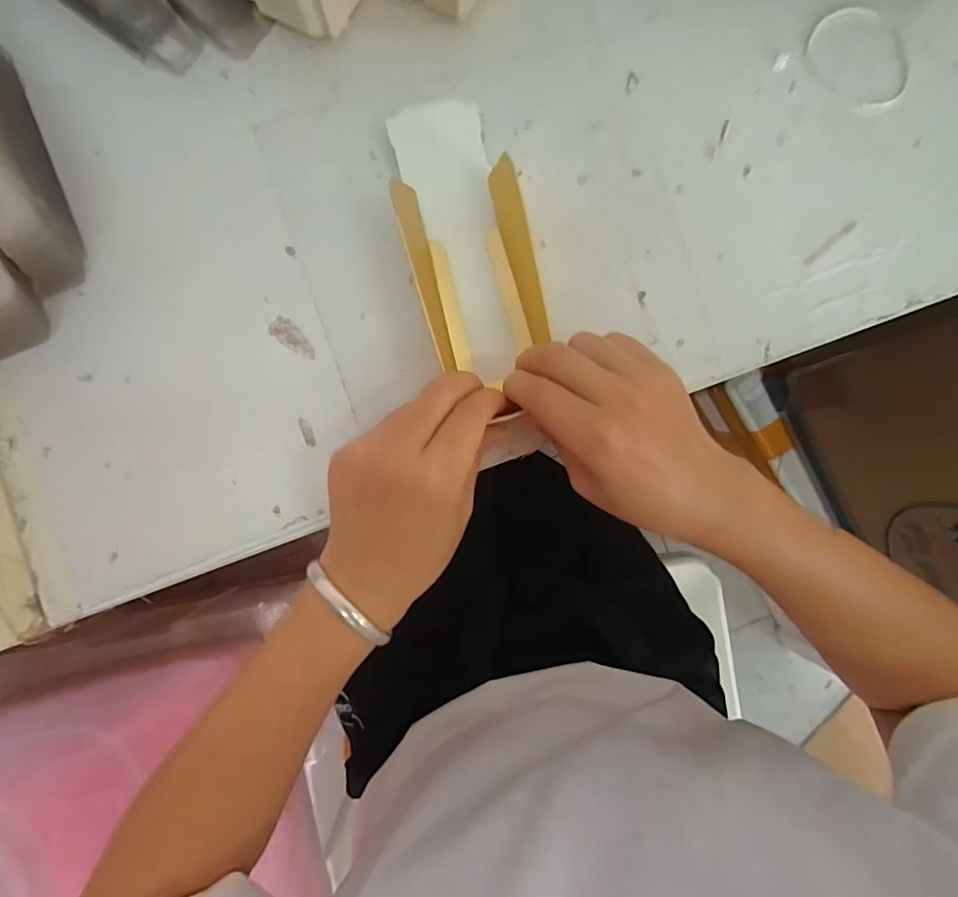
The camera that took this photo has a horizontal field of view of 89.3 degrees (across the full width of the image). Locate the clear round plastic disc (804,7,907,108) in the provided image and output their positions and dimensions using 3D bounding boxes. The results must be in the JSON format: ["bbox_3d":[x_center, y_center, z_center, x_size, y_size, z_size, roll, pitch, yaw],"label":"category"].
[{"bbox_3d":[0.228,-0.233,0.288,0.057,0.004,0.063,-39,88,-3],"label":"clear round plastic disc"}]

